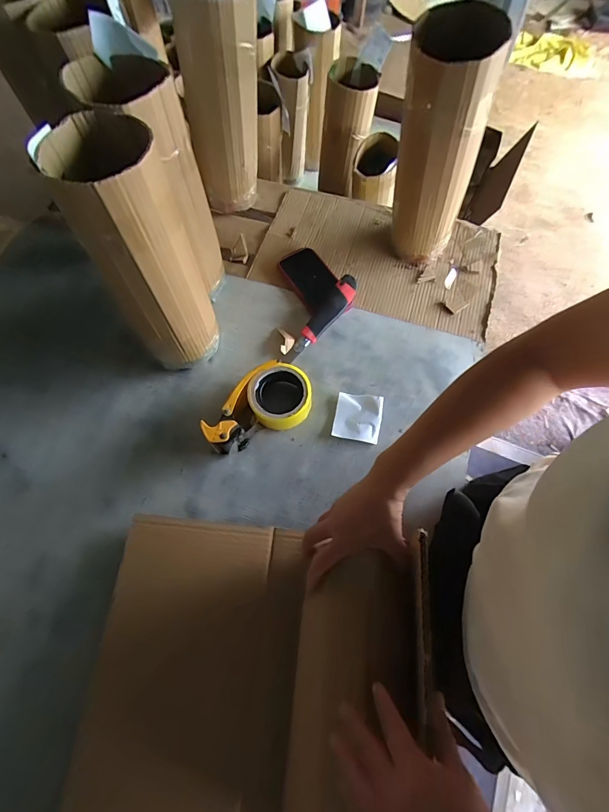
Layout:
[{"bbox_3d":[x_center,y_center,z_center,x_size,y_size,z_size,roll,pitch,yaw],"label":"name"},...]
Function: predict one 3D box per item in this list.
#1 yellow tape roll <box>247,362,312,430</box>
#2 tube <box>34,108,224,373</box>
[{"bbox_3d":[-0.038,-0.013,0.559,0.094,0.051,0.087,0,68,1],"label":"yellow tape roll"},{"bbox_3d":[-0.198,-0.181,0.483,0.123,0.317,0.134,-16,69,-5],"label":"tube"}]

